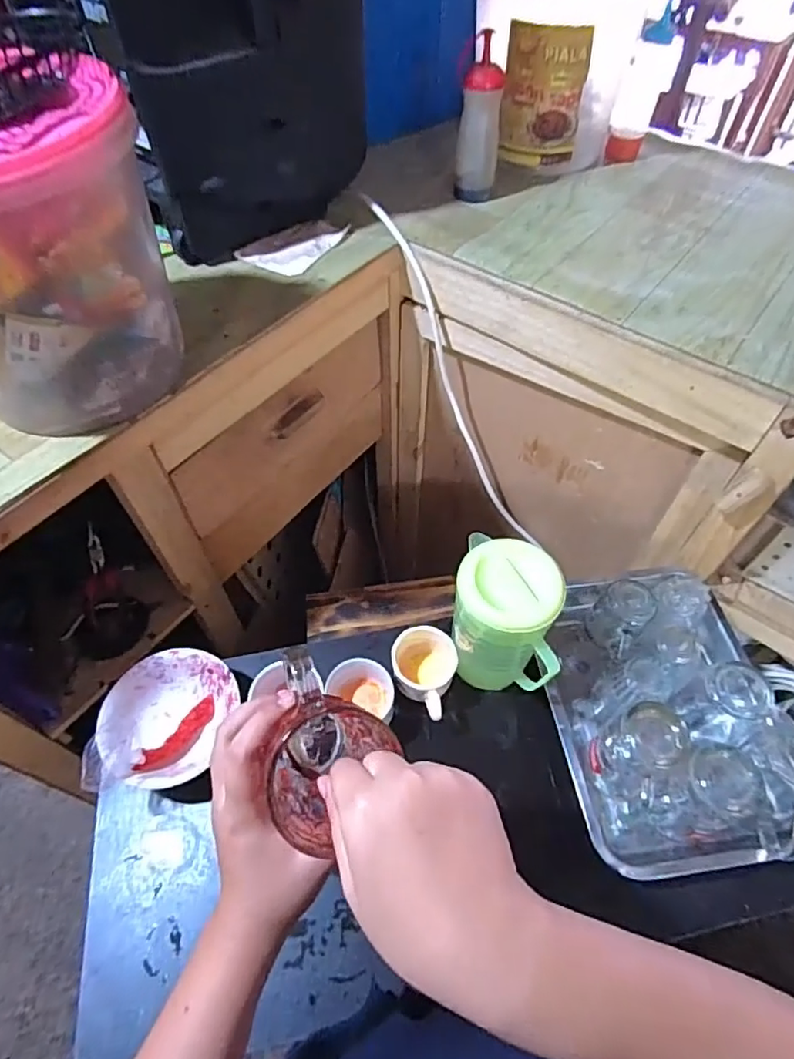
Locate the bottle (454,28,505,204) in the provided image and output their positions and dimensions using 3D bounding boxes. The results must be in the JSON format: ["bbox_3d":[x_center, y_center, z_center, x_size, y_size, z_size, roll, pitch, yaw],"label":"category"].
[{"bbox_3d":[0.115,-0.558,0.778,0.055,0.184,0.049,28,59,19],"label":"bottle"}]

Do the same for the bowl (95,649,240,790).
[{"bbox_3d":[-0.272,0.225,0.671,0.137,0.076,0.149,0,56,1],"label":"bowl"}]

